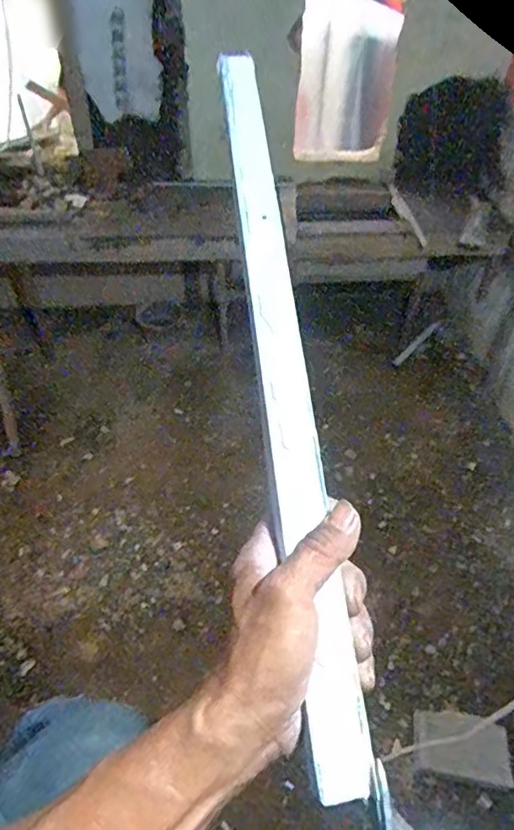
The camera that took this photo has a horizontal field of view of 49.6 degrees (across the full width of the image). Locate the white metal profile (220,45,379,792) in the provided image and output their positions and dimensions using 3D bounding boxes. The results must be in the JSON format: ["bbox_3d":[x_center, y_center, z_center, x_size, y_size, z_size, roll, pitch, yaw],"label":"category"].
[{"bbox_3d":[0.013,-0.063,0.381,0.037,0.014,0.519,-5,65,-6],"label":"white metal profile"}]

